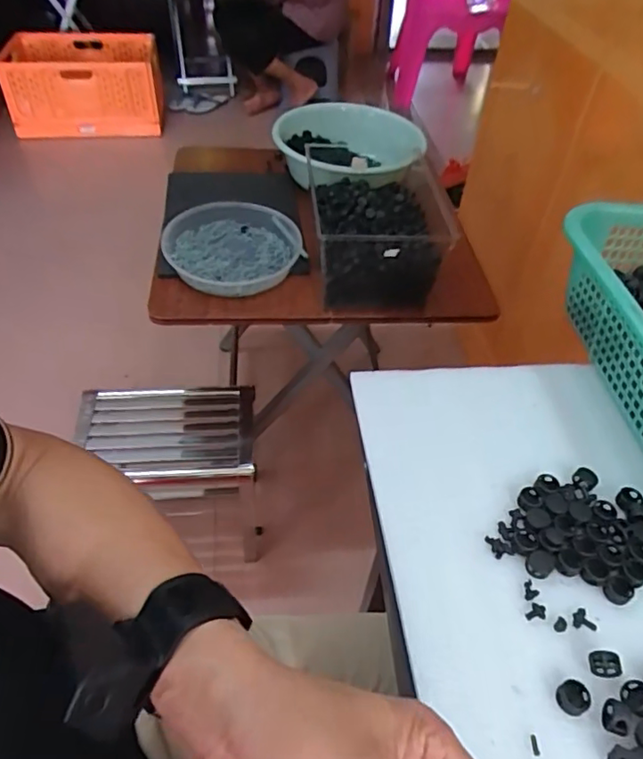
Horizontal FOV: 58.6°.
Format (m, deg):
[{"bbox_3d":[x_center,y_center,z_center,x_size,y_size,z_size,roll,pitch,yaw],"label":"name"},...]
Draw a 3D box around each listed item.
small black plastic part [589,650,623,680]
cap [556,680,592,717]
[{"bbox_3d":[0.170,0.171,0.342,0.017,0.011,0.013,7,46,3],"label":"small black plastic part"},{"bbox_3d":[0.146,0.183,0.330,0.019,0.006,0.017,-25,52,-24],"label":"cap"}]

